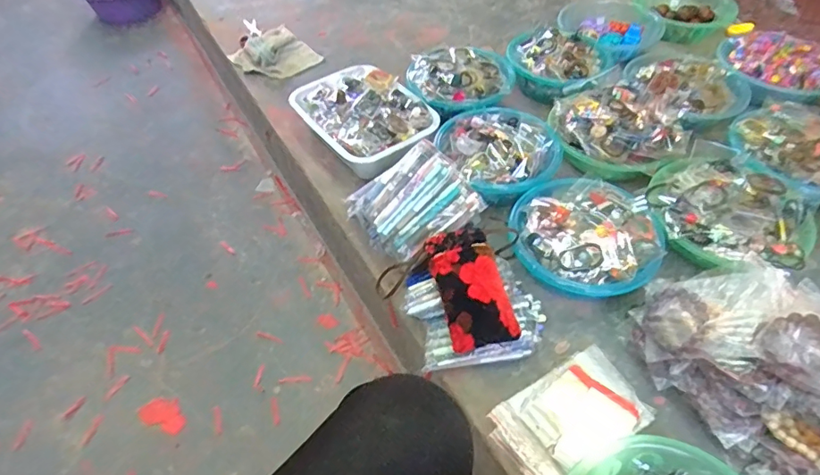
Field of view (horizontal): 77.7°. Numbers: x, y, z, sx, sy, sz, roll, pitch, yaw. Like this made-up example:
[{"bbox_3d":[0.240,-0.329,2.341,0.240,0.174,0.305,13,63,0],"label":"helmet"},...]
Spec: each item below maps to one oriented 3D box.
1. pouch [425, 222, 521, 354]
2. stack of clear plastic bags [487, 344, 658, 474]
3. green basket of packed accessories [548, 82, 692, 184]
[{"bbox_3d":[0.082,0.065,0.715,0.091,0.049,0.172,-11,50,-9],"label":"pouch"},{"bbox_3d":[0.207,0.231,0.658,0.192,0.019,0.118,-26,54,-21],"label":"stack of clear plastic bags"},{"bbox_3d":[0.374,-0.192,0.926,0.237,0.088,0.192,20,52,17],"label":"green basket of packed accessories"}]

